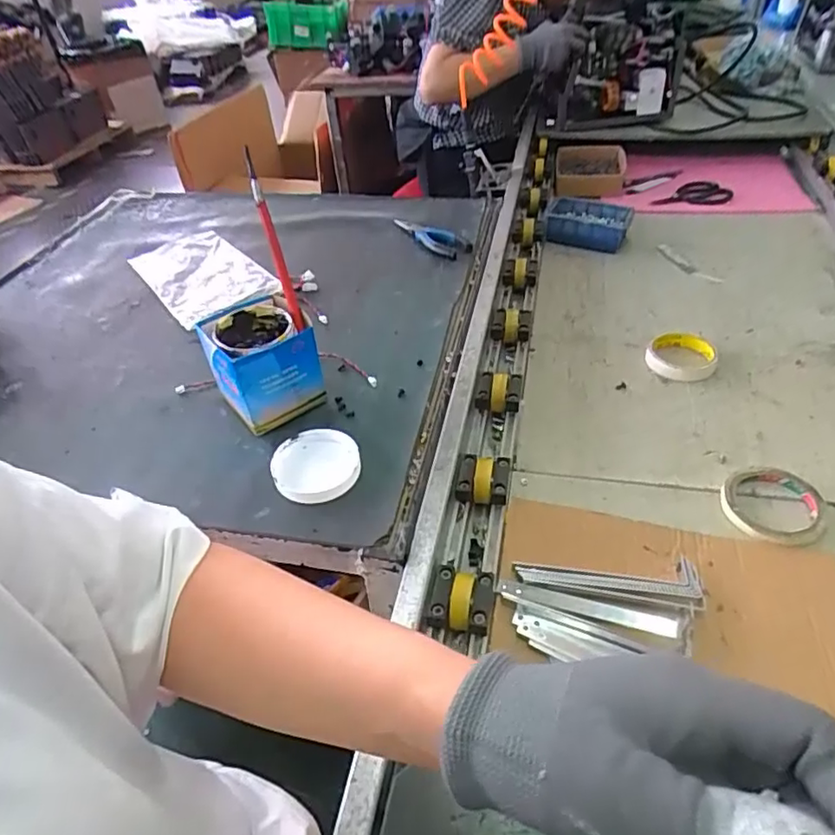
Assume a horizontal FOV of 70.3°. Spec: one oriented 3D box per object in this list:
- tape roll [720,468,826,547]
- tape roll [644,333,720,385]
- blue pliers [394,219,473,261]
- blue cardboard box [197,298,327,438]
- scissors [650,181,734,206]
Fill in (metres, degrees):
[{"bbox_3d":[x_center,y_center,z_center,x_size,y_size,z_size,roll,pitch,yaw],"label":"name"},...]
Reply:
[{"bbox_3d":[0.364,0.089,0.609,0.094,0.011,0.092,-3,41,2],"label":"tape roll"},{"bbox_3d":[0.357,-0.085,0.803,0.088,0.018,0.093,14,45,21],"label":"tape roll"},{"bbox_3d":[0.015,-0.288,0.951,0.154,0.014,0.059,31,53,34],"label":"blue pliers"},{"bbox_3d":[-0.169,-0.059,0.650,0.106,0.103,0.101,-25,45,-21],"label":"blue cardboard box"},{"bbox_3d":[0.539,-0.447,1.177,0.158,0.025,0.077,-3,41,3],"label":"scissors"}]

